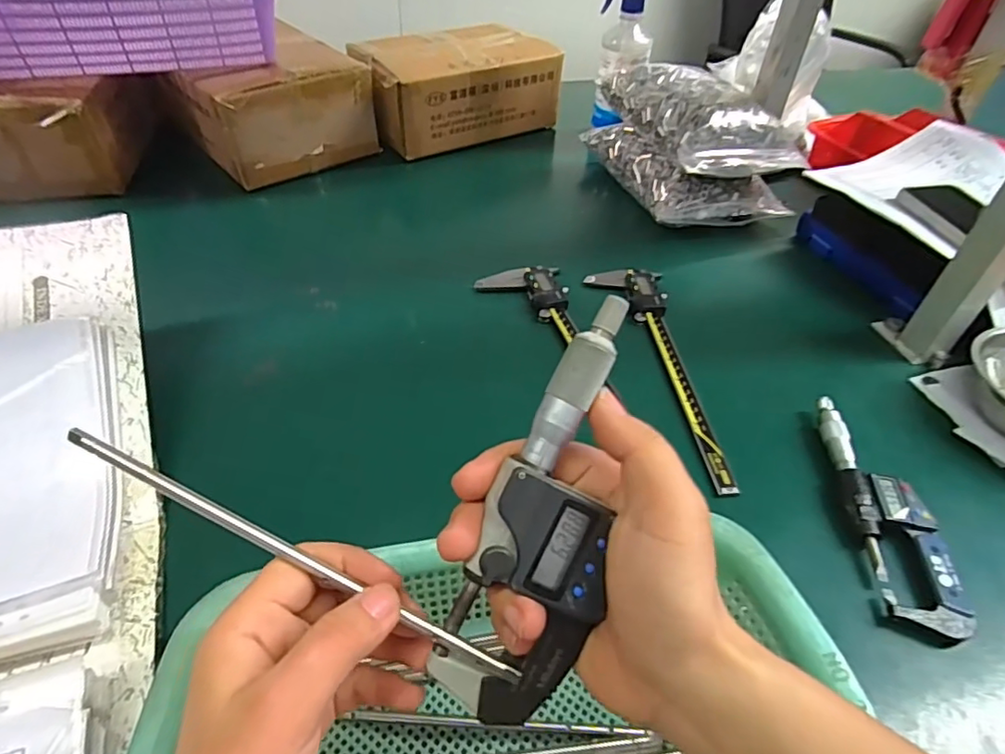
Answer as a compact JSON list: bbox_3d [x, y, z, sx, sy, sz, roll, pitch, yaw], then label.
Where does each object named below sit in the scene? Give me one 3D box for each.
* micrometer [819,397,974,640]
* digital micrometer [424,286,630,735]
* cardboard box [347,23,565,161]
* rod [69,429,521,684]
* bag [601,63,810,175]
[{"bbox_3d":[0.263,0.088,0.397,0.052,0.020,0.173,6,44,3],"label":"micrometer"},{"bbox_3d":[0.016,0.048,0.206,0.048,0.024,0.155,14,89,11],"label":"digital micrometer"},{"bbox_3d":[-0.069,-0.418,0.827,0.271,0.105,0.165,-21,49,-23],"label":"cardboard box"},{"bbox_3d":[-0.074,0.070,0.215,0.176,0.005,0.005,26,47,8],"label":"rod"},{"bbox_3d":[0.243,-0.322,0.690,0.162,0.062,0.231,-8,45,-11],"label":"bag"}]

